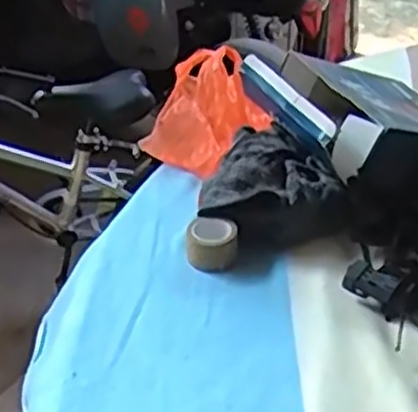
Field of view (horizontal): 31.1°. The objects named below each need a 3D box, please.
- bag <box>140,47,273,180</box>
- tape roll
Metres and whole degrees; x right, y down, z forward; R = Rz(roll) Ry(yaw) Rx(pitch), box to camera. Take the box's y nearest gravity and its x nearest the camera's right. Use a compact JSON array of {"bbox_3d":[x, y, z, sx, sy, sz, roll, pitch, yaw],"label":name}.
[{"bbox_3d":[0.001,-0.091,0.692,0.104,0.055,0.144,5,35,9],"label":"bag"},{"bbox_3d":[0.002,0.028,0.550,0.035,0.027,0.034,1,35,3],"label":"tape roll"}]

